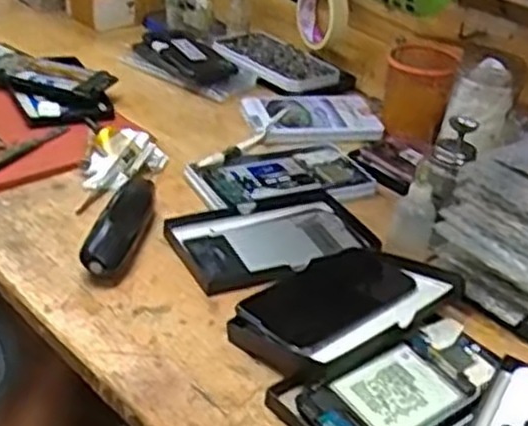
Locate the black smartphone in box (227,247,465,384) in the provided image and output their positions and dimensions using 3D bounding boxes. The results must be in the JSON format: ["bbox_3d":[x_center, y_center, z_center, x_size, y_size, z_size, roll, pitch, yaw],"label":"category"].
[{"bbox_3d":[0.070,0.068,0.639,0.188,0.023,0.115,-23,42,-39],"label":"black smartphone in box"}]

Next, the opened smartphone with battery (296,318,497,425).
[{"bbox_3d":[0.104,0.124,0.566,0.159,0.008,0.068,-18,47,-36],"label":"opened smartphone with battery"}]

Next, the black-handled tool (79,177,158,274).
[{"bbox_3d":[-0.124,0.009,0.701,0.034,0.028,0.142,8,31,4],"label":"black-handled tool"}]

